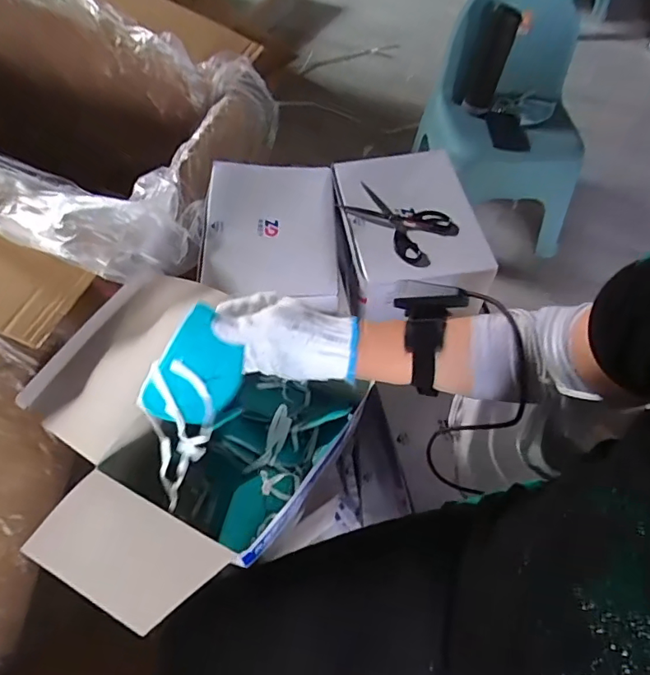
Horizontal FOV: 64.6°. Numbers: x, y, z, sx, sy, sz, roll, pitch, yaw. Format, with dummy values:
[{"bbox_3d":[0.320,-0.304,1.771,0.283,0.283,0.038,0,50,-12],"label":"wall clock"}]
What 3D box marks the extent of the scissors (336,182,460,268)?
[{"bbox_3d":[0.105,-0.173,0.772,0.166,0.007,0.111,31,62,18],"label":"scissors"}]

